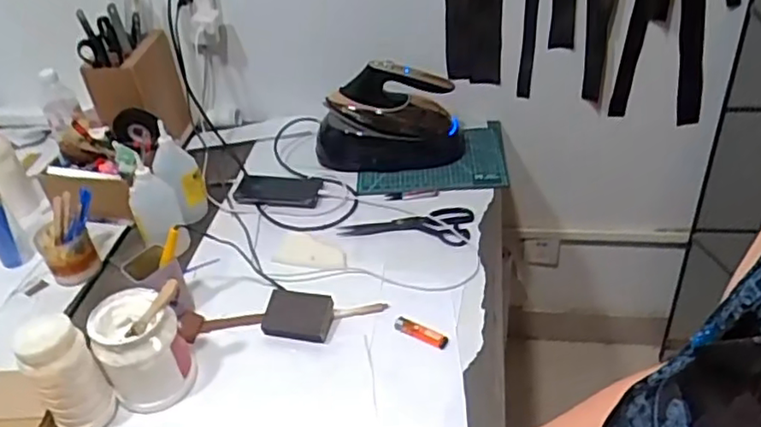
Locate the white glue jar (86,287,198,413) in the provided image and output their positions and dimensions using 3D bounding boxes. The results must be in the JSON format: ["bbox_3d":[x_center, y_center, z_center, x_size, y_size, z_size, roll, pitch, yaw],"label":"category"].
[{"bbox_3d":[-0.330,0.194,0.897,0.110,0.143,0.100,-18,38,-14],"label":"white glue jar"}]

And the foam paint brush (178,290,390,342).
[{"bbox_3d":[-0.159,0.158,1.010,0.318,0.045,0.078,-1,37,8],"label":"foam paint brush"}]

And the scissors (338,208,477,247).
[{"bbox_3d":[0.046,0.020,1.173,0.236,0.011,0.094,1,37,11],"label":"scissors"}]

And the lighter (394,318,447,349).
[{"bbox_3d":[0.061,0.181,0.975,0.087,0.013,0.022,17,43,29],"label":"lighter"}]

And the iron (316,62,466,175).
[{"bbox_3d":[0.014,-0.194,1.291,0.298,0.188,0.114,-7,36,0],"label":"iron"}]

